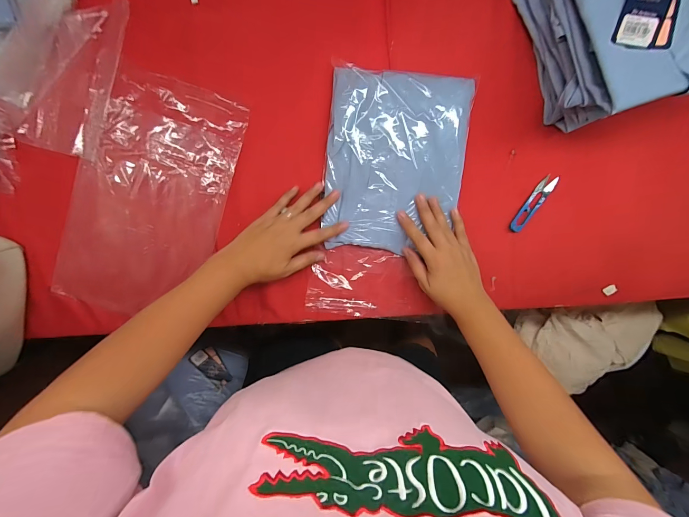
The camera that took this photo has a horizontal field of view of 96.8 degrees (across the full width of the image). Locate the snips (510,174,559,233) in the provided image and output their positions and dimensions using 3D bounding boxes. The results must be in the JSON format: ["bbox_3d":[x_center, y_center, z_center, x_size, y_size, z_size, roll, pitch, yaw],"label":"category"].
[{"bbox_3d":[0.303,-0.088,0.490,0.024,0.005,0.105,35,96,-5],"label":"snips"}]

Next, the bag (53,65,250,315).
[{"bbox_3d":[-0.304,-0.086,0.477,0.216,0.015,0.367,21,97,-4],"label":"bag"}]

